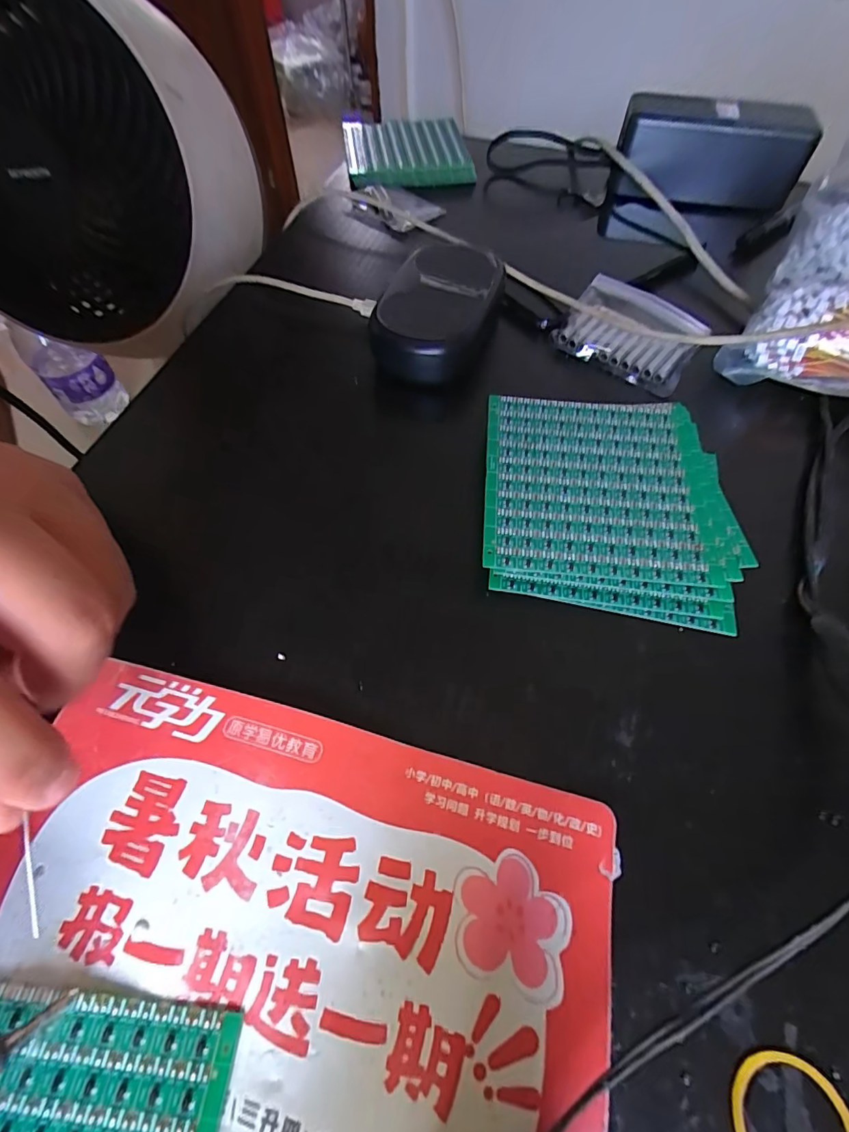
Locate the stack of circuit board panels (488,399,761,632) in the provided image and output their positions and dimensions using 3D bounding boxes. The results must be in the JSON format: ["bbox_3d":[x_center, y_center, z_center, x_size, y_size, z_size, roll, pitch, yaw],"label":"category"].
[{"bbox_3d":[0.081,-0.029,0.211,0.108,0.014,0.106,4,61,2],"label":"stack of circuit board panels"}]

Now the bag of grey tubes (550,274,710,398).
[{"bbox_3d":[0.120,-0.136,0.273,0.071,0.021,0.064,31,65,16],"label":"bag of grey tubes"}]

